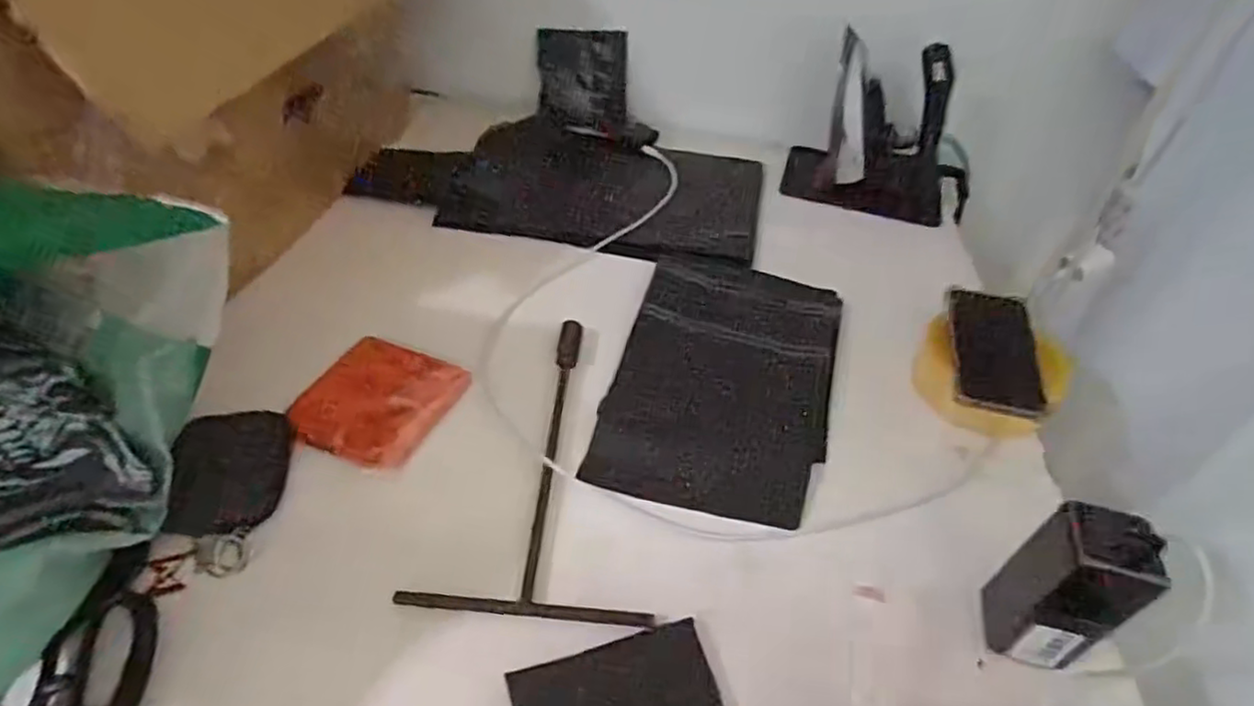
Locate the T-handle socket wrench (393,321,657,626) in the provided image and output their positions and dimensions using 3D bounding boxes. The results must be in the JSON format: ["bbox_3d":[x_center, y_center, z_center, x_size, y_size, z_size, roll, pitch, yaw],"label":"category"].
[{"bbox_3d":[-0.064,0.080,0.570,0.174,0.020,0.291,6,44,-2],"label":"T-handle socket wrench"}]

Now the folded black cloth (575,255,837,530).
[{"bbox_3d":[0.100,0.013,0.658,0.201,0.012,0.314,15,45,7],"label":"folded black cloth"}]

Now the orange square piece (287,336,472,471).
[{"bbox_3d":[-0.221,0.044,0.595,0.113,0.024,0.125,18,45,11],"label":"orange square piece"}]

